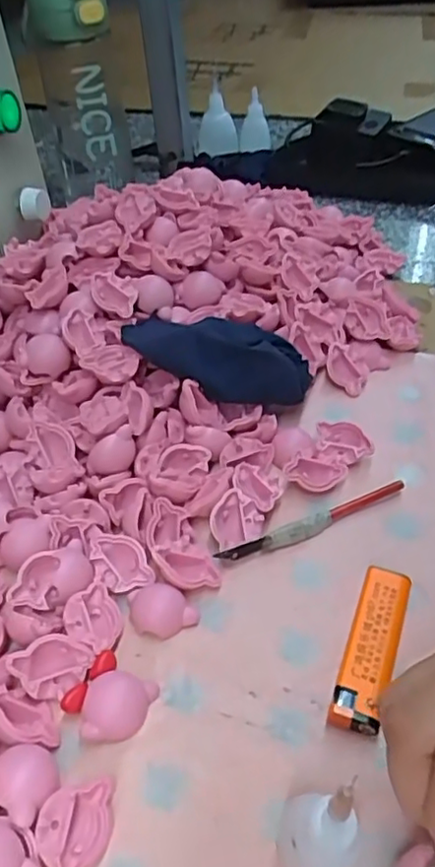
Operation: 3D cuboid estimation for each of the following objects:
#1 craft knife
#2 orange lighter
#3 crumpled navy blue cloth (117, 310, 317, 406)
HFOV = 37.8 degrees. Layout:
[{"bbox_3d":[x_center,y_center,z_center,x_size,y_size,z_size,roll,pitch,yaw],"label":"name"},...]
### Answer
[{"bbox_3d":[0.054,0.049,0.352,0.117,0.008,0.010,-20,50,-15],"label":"craft knife"},{"bbox_3d":[0.073,0.101,0.302,0.024,0.014,0.078,15,50,16],"label":"orange lighter"},{"bbox_3d":[0.002,-0.050,0.394,0.117,0.029,0.054,15,45,-5],"label":"crumpled navy blue cloth"}]

